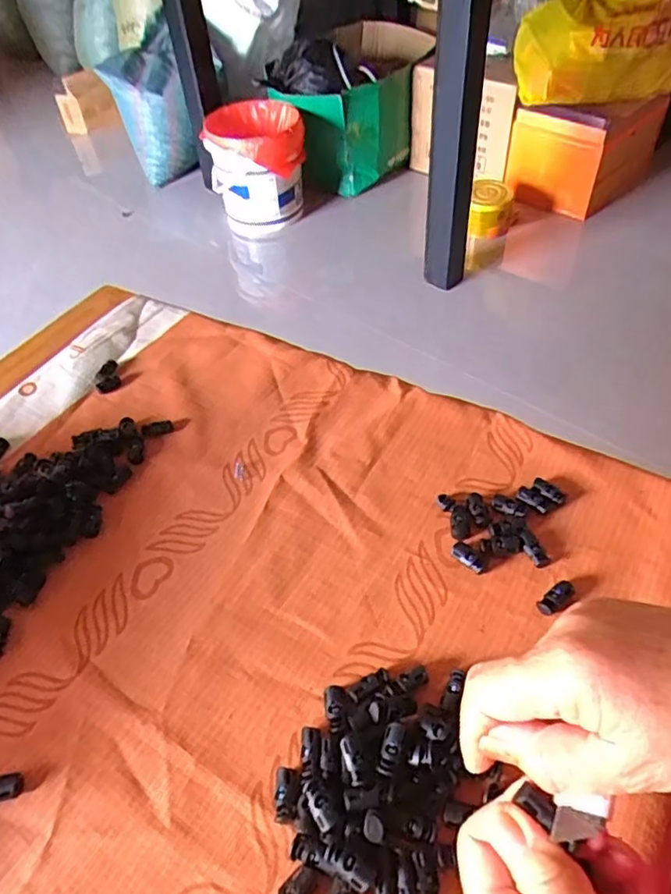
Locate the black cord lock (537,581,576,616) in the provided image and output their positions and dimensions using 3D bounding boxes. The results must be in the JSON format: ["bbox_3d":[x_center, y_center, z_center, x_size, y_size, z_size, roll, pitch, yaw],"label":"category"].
[{"bbox_3d":[0.152,0.104,0.420,0.030,0.009,0.015,-38,55,-27],"label":"black cord lock"}]

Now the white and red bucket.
[{"bbox_3d":[-0.216,-0.784,1.723,0.257,0.293,0.250,-6,49,0],"label":"white and red bucket"}]

